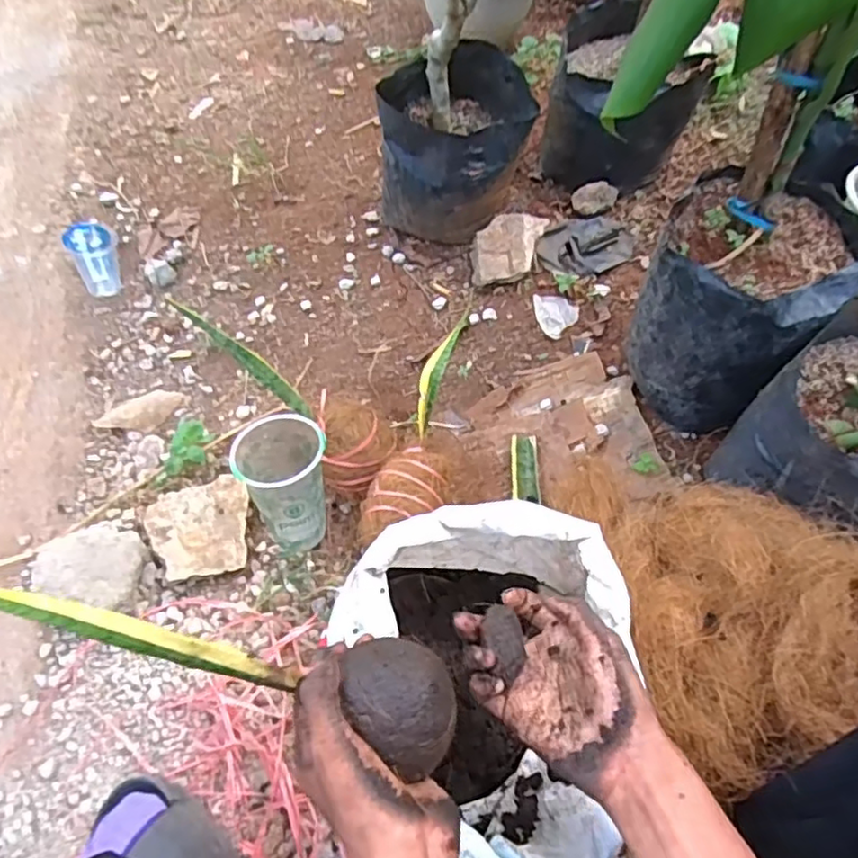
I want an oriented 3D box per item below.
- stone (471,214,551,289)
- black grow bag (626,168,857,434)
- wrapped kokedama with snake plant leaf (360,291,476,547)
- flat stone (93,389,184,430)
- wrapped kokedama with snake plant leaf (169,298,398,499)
[{"bbox_3d":[0.107,-0.250,0.903,0.091,0.037,0.122,16,62,8],"label":"stone"},{"bbox_3d":[0.327,-0.133,0.707,0.177,0.211,0.183,34,66,17],"label":"black grow bag"},{"bbox_3d":[0.013,0.004,0.742,0.103,0.078,0.303,22,64,13],"label":"wrapped kokedama with snake plant leaf"},{"bbox_3d":[-0.370,-0.024,0.821,0.106,0.018,0.048,-10,61,-4],"label":"flat stone"},{"bbox_3d":[-0.150,-0.037,0.687,0.077,0.269,0.090,-4,47,53],"label":"wrapped kokedama with snake plant leaf"}]

